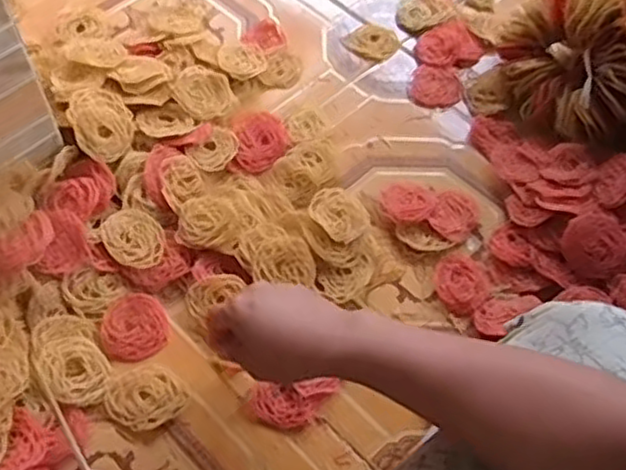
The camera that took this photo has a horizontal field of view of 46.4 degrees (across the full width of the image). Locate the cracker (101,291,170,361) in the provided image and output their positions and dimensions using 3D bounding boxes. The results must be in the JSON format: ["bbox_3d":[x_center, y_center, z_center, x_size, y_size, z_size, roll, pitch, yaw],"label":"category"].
[{"bbox_3d":[-0.165,0.085,0.673,0.058,0.008,0.064,-21,60,-12],"label":"cracker"}]

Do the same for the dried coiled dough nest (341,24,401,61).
[{"bbox_3d":[0.073,-0.234,0.889,0.059,0.004,0.056,-34,63,-19],"label":"dried coiled dough nest"}]

